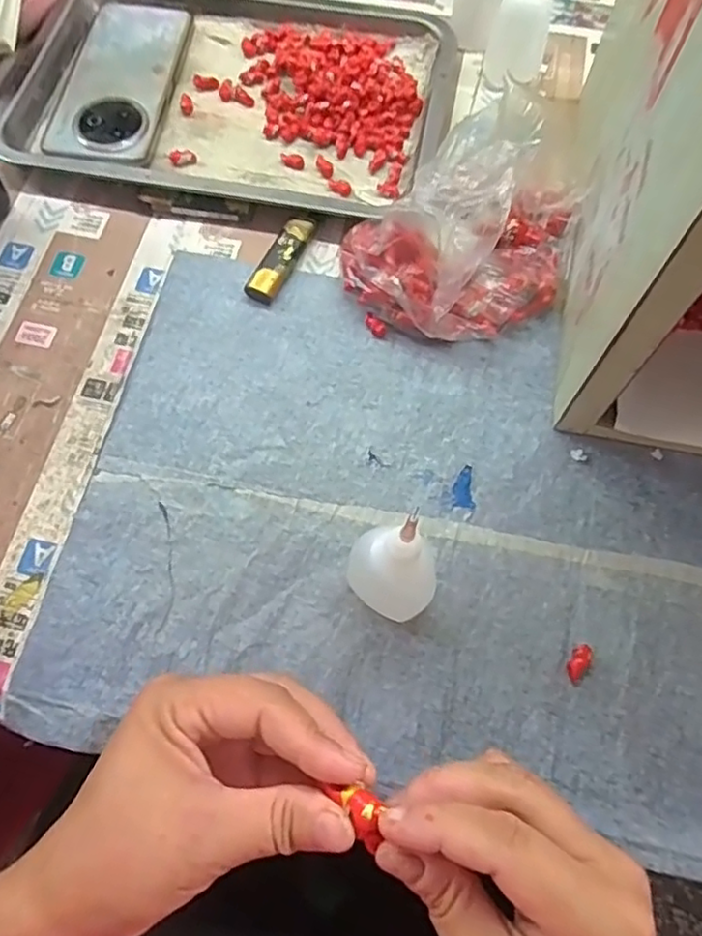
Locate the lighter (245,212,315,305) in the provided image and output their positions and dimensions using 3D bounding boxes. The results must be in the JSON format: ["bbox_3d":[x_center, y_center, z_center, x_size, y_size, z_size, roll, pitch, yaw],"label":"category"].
[{"bbox_3d":[-0.046,-0.141,0.413,0.019,0.010,0.072,25,70,9],"label":"lighter"}]

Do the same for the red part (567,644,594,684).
[{"bbox_3d":[0.117,0.100,0.320,0.010,0.008,0.019,28,74,9],"label":"red part"}]

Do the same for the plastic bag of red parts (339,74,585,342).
[{"bbox_3d":[0.078,-0.147,0.371,0.156,0.083,0.108,-26,71,-10],"label":"plastic bag of red parts"}]

